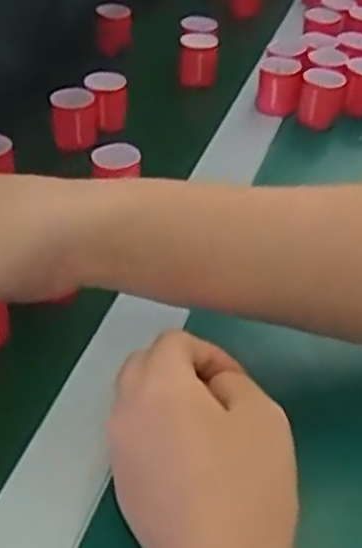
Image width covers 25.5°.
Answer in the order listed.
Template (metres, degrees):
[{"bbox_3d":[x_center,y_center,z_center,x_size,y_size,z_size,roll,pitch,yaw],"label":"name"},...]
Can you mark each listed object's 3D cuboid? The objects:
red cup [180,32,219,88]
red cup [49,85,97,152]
[{"bbox_3d":[0.014,-0.178,0.659,0.029,0.037,0.024,2,38,-3],"label":"red cup"},{"bbox_3d":[-0.076,-0.114,0.572,0.030,0.031,0.037,-1,39,-6],"label":"red cup"}]

